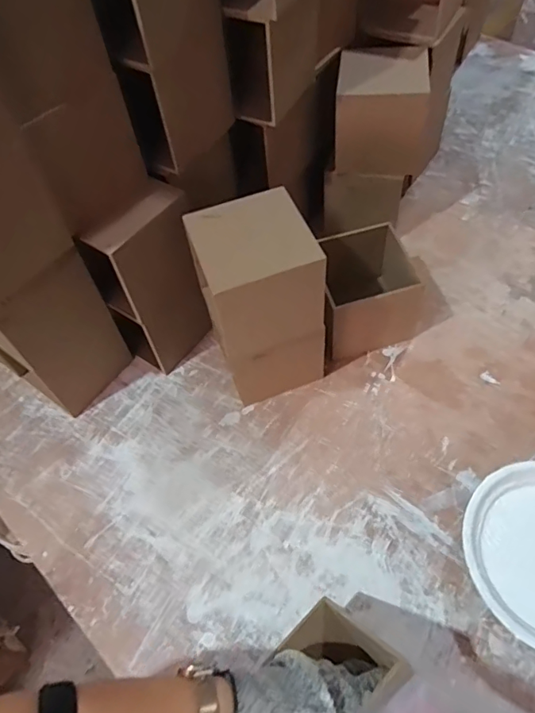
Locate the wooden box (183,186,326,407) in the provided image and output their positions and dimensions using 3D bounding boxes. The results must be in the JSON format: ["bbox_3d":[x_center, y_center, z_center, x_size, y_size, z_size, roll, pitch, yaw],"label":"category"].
[{"bbox_3d":[-0.005,-0.055,0.557,0.110,0.229,0.101,-18,57,-7],"label":"wooden box"}]

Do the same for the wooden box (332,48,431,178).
[{"bbox_3d":[0.146,-0.319,0.648,0.118,0.103,0.117,6,58,9],"label":"wooden box"}]

